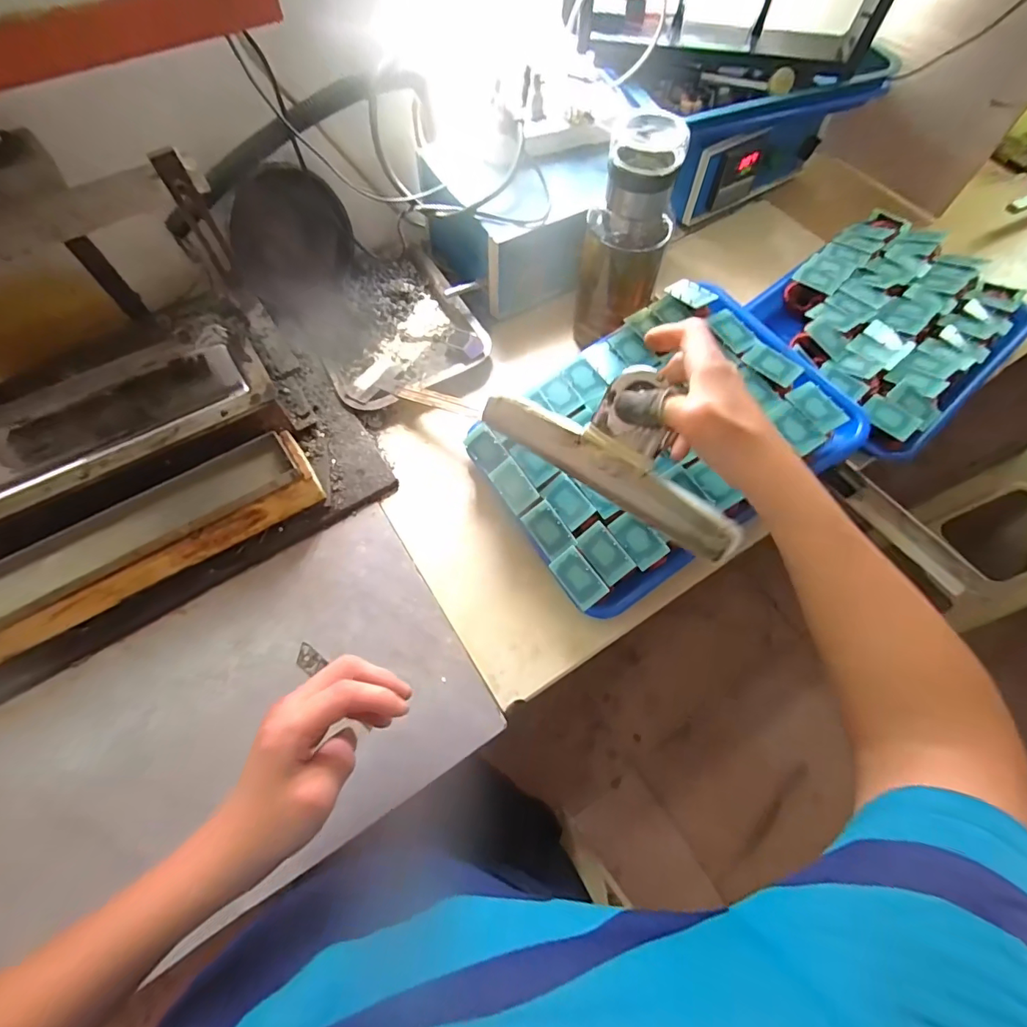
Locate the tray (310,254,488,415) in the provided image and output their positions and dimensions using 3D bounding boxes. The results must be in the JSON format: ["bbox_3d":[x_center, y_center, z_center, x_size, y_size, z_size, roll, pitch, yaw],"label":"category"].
[{"bbox_3d":[-0.153,-0.236,0.593,0.184,0.028,0.236,-26,68,-12],"label":"tray"}]

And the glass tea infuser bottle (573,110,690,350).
[{"bbox_3d":[0.113,-0.268,0.501,0.081,0.210,0.075,8,65,3],"label":"glass tea infuser bottle"}]

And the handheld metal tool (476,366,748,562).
[{"bbox_3d":[0.086,-0.061,0.384,0.233,0.097,0.052,35,32,12],"label":"handheld metal tool"}]

